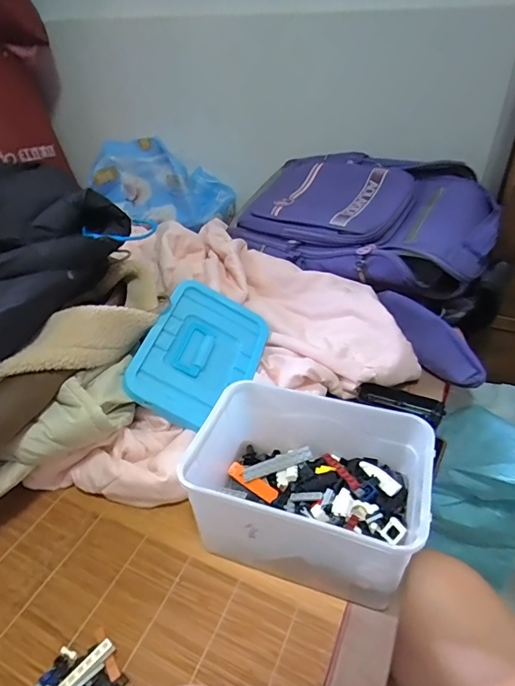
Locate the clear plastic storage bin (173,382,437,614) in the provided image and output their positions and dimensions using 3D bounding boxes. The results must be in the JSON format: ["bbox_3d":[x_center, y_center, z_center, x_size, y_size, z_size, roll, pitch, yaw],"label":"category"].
[{"bbox_3d":[0.043,0.141,0.449,0.230,0.108,0.146,11,37,18],"label":"clear plastic storage bin"}]

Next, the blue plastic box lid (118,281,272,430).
[{"bbox_3d":[-0.072,0.014,0.604,0.149,0.014,0.213,31,48,-11],"label":"blue plastic box lid"}]

